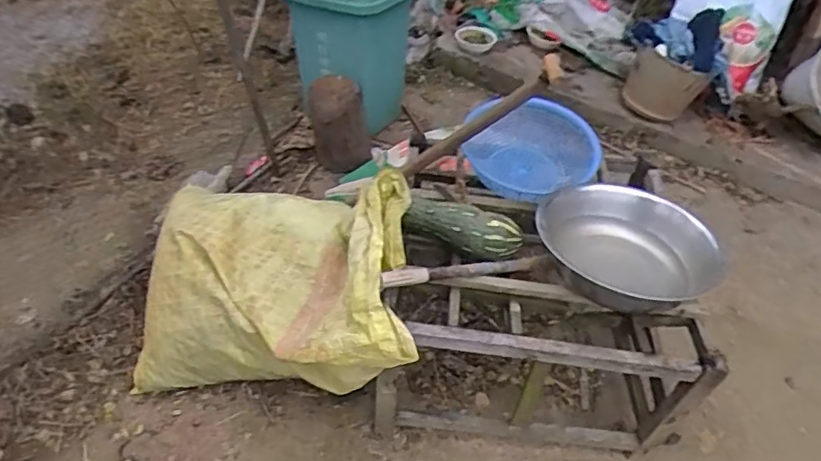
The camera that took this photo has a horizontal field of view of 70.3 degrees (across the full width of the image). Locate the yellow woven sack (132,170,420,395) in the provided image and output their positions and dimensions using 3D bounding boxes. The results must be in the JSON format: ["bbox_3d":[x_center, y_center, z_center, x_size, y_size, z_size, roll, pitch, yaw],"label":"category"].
[{"bbox_3d":[-0.322,0.128,1.342,0.719,0.469,0.459,13,43,6],"label":"yellow woven sack"}]

